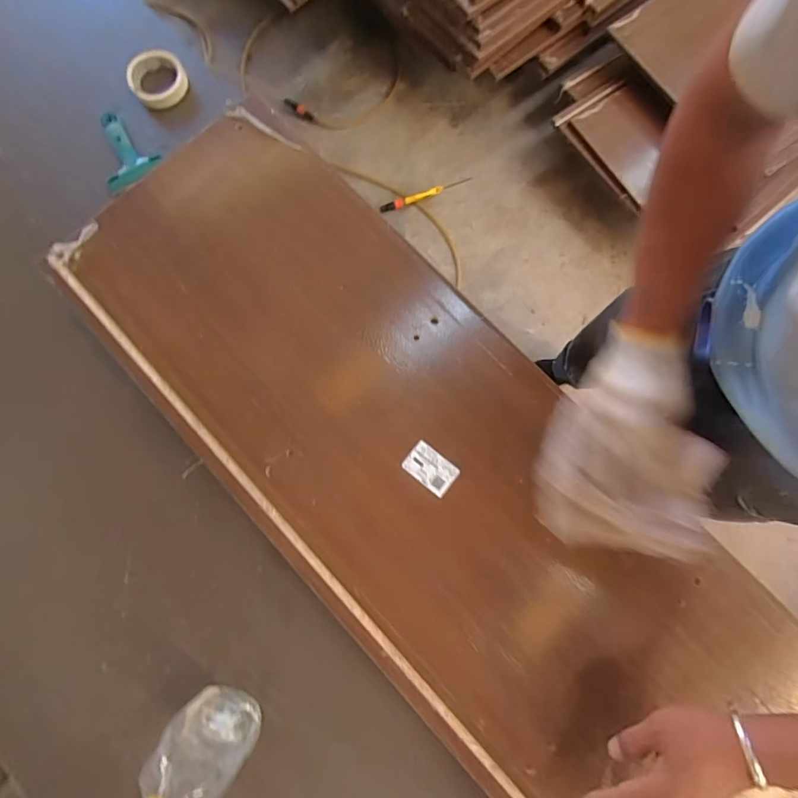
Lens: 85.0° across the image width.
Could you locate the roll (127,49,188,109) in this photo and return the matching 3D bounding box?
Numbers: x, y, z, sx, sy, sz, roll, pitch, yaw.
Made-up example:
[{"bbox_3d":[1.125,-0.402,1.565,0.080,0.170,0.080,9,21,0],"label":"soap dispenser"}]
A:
[{"bbox_3d":[-0.406,-0.539,0.735,0.093,0.032,0.093,0,80,0],"label":"roll"}]

